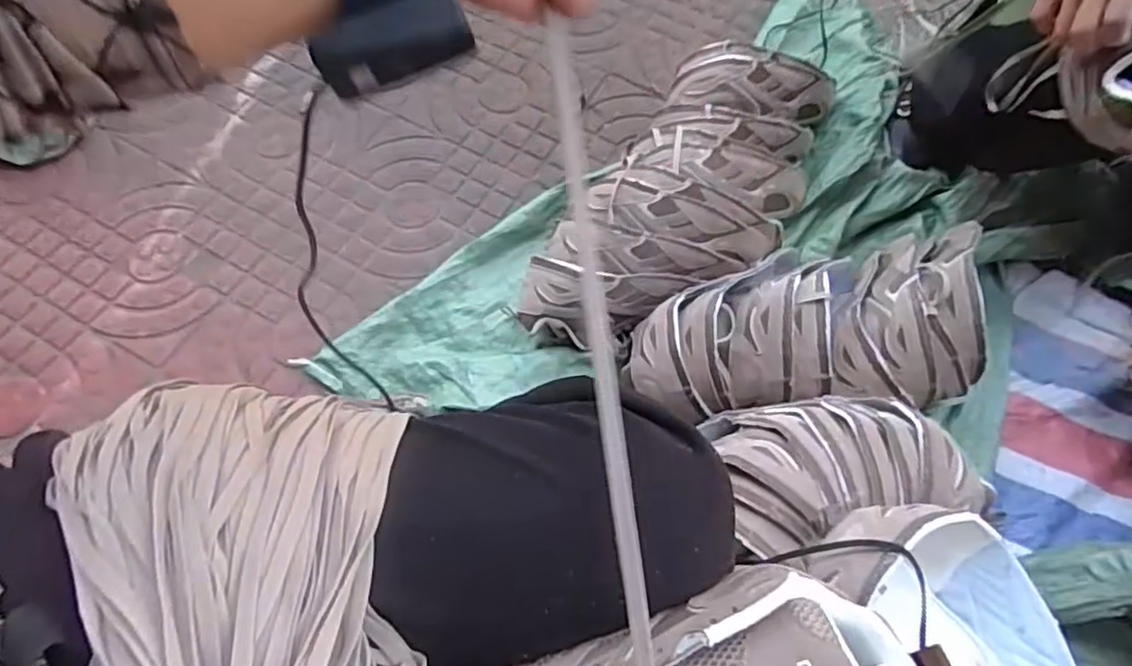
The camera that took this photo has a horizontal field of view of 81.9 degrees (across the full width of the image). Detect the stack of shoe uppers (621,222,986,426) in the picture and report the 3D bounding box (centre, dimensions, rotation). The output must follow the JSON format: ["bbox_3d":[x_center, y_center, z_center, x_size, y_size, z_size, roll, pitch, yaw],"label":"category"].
[{"bbox_3d":[0.271,0.001,0.751,0.380,0.125,0.208,-12,69,-6],"label":"stack of shoe uppers"}]

